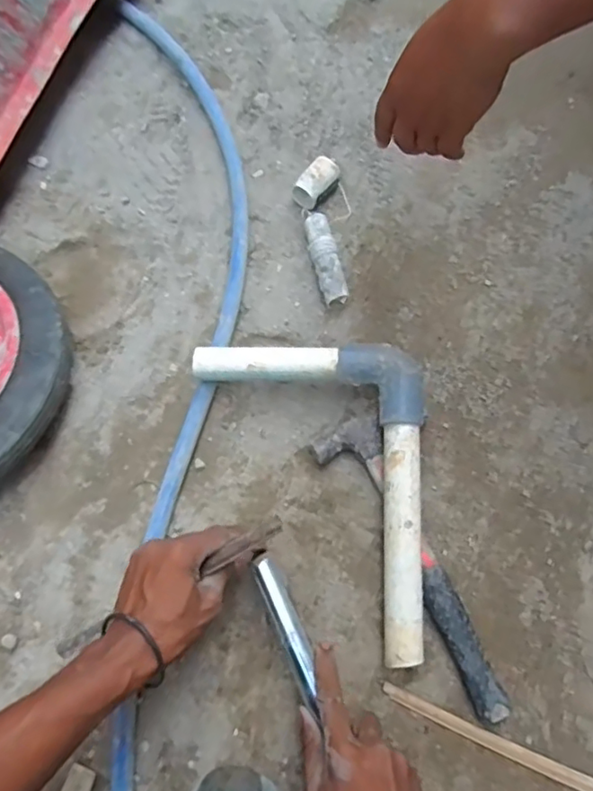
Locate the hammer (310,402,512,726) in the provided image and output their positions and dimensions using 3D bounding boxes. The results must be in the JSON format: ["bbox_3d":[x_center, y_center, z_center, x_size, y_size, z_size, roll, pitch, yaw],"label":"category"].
[{"bbox_3d":[0.094,0.147,0.534,0.075,0.028,0.293,-19,72,-5],"label":"hammer"}]

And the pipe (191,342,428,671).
[{"bbox_3d":[0.062,0.057,0.548,0.164,0.066,0.325,-32,73,-9],"label":"pipe"}]

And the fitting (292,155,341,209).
[{"bbox_3d":[0.023,-0.239,0.667,0.033,0.033,0.054,41,77,14],"label":"fitting"}]

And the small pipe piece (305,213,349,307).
[{"bbox_3d":[0.031,-0.144,0.637,0.027,0.030,0.103,-13,71,-3],"label":"small pipe piece"}]

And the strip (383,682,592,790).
[{"bbox_3d":[0.215,0.308,0.484,0.299,0.013,0.016,21,73,8],"label":"strip"}]

